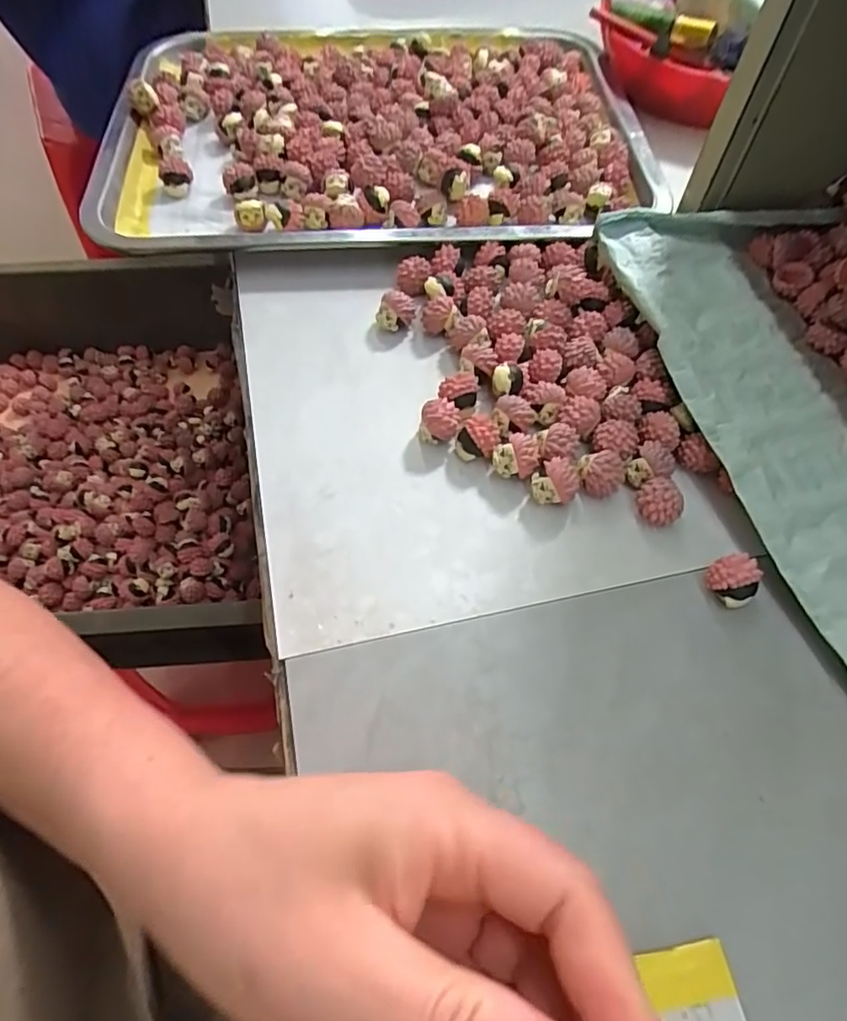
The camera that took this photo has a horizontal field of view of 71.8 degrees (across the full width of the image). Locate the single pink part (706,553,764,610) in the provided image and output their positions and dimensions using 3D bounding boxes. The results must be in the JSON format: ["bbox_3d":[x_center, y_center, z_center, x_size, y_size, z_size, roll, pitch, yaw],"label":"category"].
[{"bbox_3d":[0.130,0.029,0.243,0.018,0.014,0.019,-1,61,2],"label":"single pink part"}]

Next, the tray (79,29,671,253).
[{"bbox_3d":[-0.032,-0.279,0.411,0.352,0.028,0.284,-1,60,-1],"label":"tray"}]

